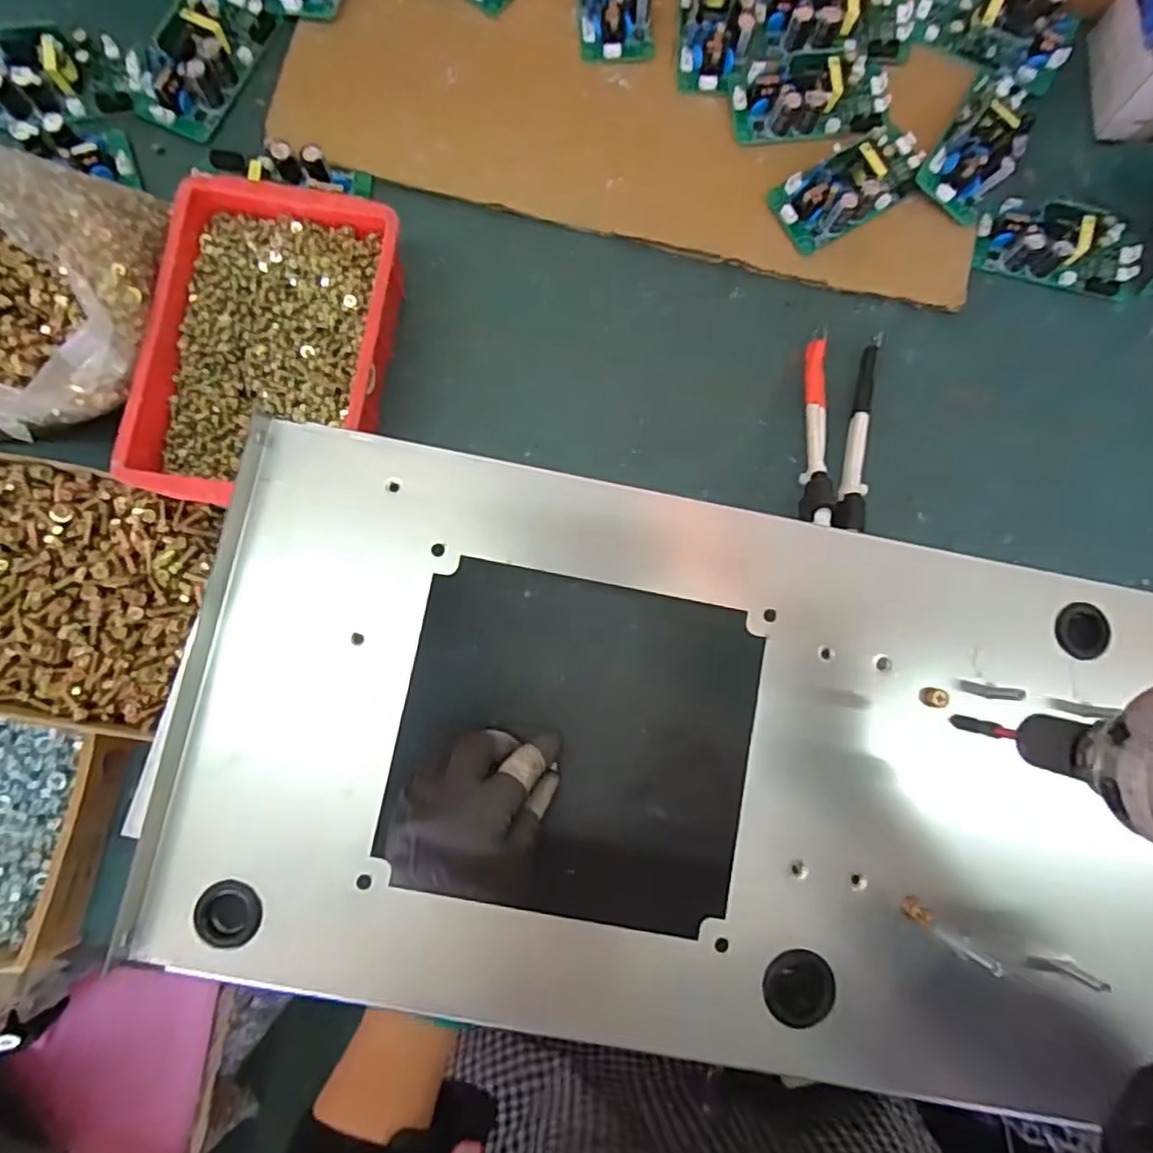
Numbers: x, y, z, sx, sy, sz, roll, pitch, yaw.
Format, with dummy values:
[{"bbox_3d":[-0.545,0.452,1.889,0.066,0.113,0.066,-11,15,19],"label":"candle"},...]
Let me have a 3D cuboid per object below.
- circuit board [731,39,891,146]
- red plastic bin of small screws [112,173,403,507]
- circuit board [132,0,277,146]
[{"bbox_3d":[0.175,-0.355,0.475,0.115,0.029,0.057,-12,85,-5],"label":"circuit board"},{"bbox_3d":[-0.188,-0.140,0.413,0.131,0.058,0.199,9,83,-3],"label":"red plastic bin of small screws"},{"bbox_3d":[-0.261,-0.369,0.450,0.059,0.025,0.119,27,83,0],"label":"circuit board"}]

